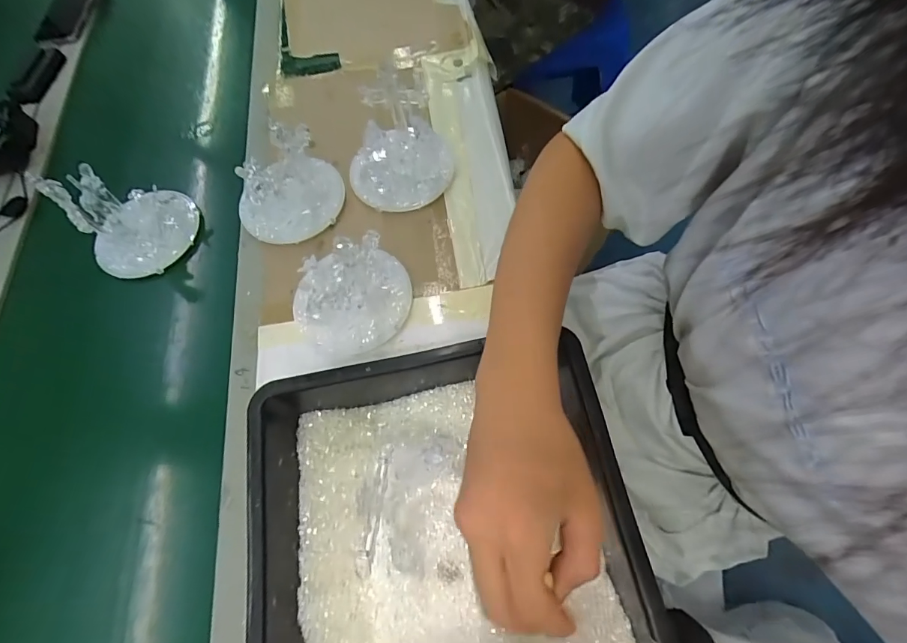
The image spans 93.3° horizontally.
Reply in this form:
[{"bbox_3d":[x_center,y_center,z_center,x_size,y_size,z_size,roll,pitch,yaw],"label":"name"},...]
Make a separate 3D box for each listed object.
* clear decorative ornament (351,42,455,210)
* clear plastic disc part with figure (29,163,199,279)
[{"bbox_3d":[-0.068,-0.210,0.500,0.129,0.108,0.115,-20,66,-3],"label":"clear decorative ornament"},{"bbox_3d":[-0.389,-0.127,0.506,0.100,0.100,0.122,28,73,16],"label":"clear plastic disc part with figure"}]

